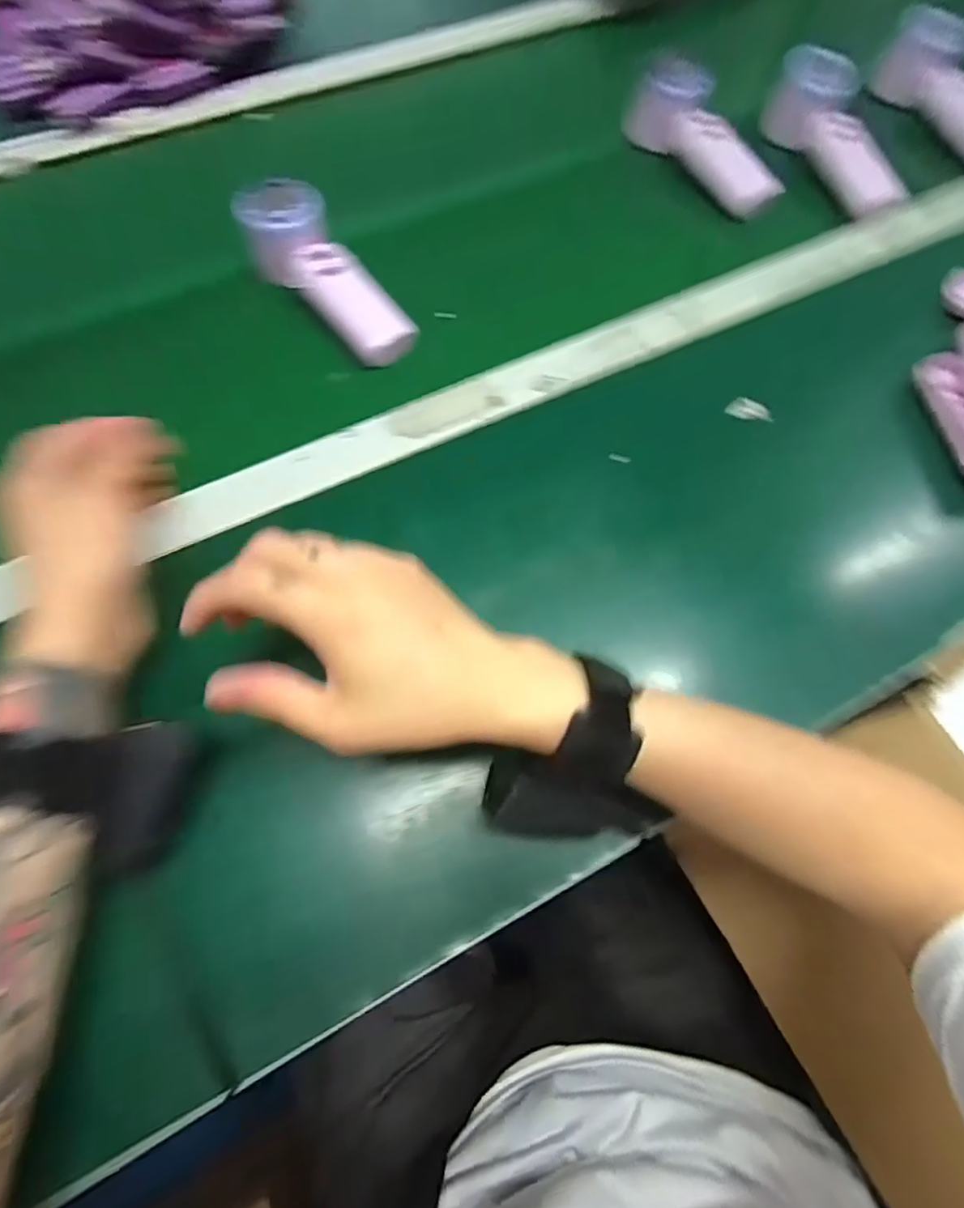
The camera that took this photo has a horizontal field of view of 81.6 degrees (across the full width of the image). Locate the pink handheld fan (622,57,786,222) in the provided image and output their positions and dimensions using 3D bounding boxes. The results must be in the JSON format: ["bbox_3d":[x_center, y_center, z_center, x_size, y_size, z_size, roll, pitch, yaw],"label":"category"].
[{"bbox_3d":[0.208,-0.430,0.522,0.164,0.068,0.057,38,72,12],"label":"pink handheld fan"}]

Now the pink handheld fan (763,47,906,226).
[{"bbox_3d":[0.333,-0.439,0.528,0.058,0.050,0.166,-37,92,-15],"label":"pink handheld fan"}]

